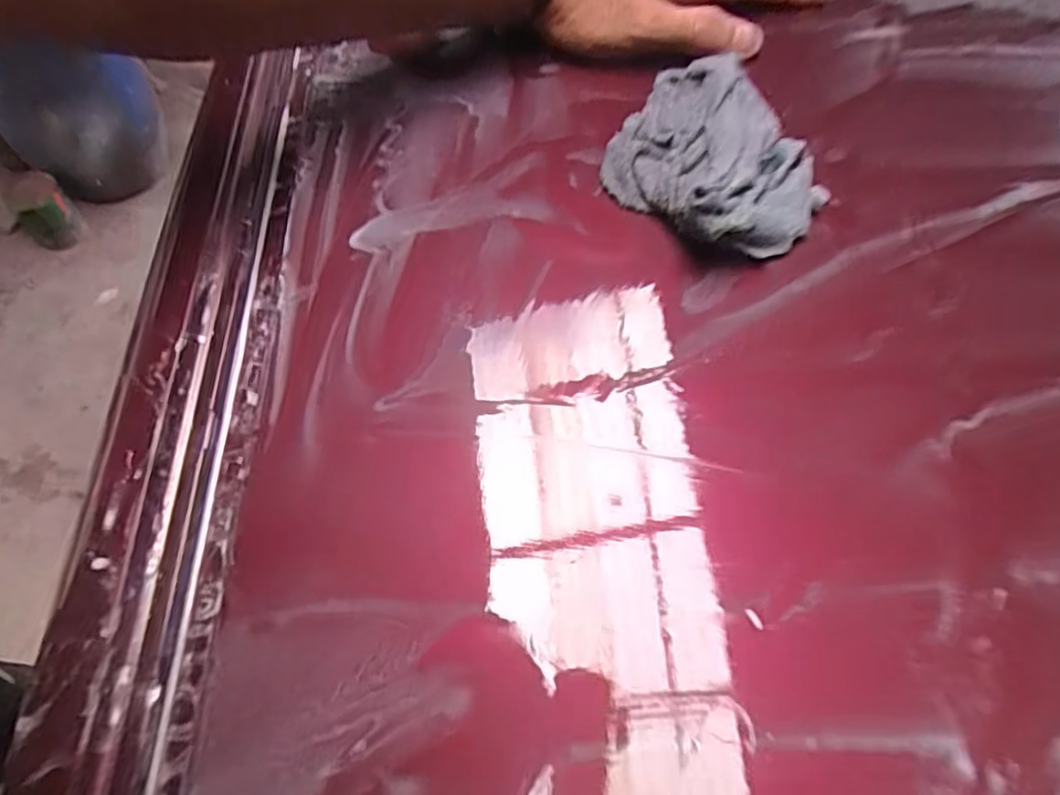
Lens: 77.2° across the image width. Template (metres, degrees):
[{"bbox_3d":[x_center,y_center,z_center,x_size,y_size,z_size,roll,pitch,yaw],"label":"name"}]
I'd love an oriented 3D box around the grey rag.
[{"bbox_3d":[0.088,-0.120,0.326,0.087,0.033,0.110,-35,67,-19],"label":"grey rag"}]

